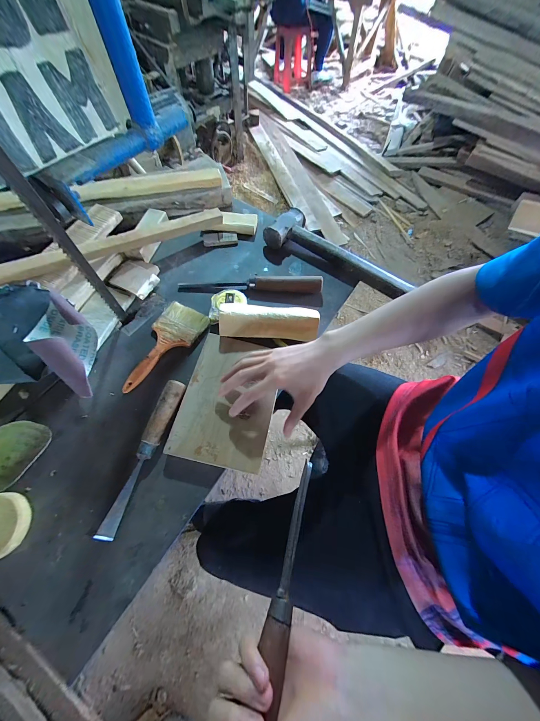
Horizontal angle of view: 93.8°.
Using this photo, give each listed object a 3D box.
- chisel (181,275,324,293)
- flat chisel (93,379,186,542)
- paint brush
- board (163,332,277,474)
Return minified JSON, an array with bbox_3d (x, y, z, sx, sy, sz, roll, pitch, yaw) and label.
[{"bbox_3d":[-0.039,-0.162,0.525,0.293,0.028,0.025,2,64,-1],"label":"chisel"},{"bbox_3d":[-0.185,0.135,0.370,0.030,0.032,0.223,17,65,6],"label":"flat chisel"},{"bbox_3d":[-0.194,-0.024,0.461,0.087,0.017,0.186,25,66,10],"label":"paint brush"},{"bbox_3d":[-0.065,0.056,0.408,0.143,0.010,0.208,11,66,4],"label":"board"}]

